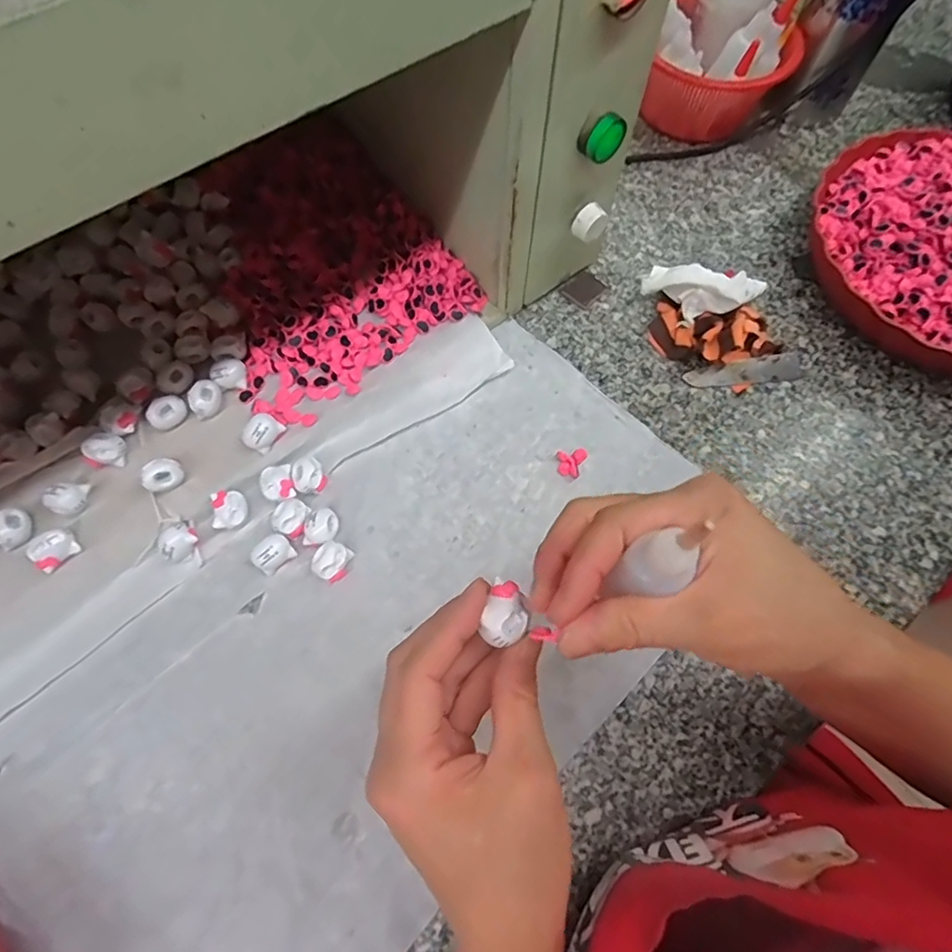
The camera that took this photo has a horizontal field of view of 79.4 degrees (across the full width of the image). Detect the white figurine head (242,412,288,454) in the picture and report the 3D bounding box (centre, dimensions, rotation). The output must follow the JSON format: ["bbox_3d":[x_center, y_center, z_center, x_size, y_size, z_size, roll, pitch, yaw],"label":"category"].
[{"bbox_3d":[-0.149,-0.030,0.401,0.018,0.021,0.026,35,71,12],"label":"white figurine head"}]

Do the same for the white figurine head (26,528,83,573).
[{"bbox_3d":[-0.269,0.047,0.365,0.026,0.017,0.018,-36,73,-15],"label":"white figurine head"}]

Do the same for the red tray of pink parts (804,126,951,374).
[{"bbox_3d":[0.395,-0.180,0.475,0.238,0.059,0.234,40,72,13],"label":"red tray of pink parts"}]

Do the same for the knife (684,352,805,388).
[{"bbox_3d":[0.216,-0.082,0.456,0.100,0.009,0.021,-10,87,-5],"label":"knife"}]

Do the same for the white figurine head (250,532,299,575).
[{"bbox_3d":[-0.136,0.052,0.383,0.025,0.017,0.018,-35,73,-15],"label":"white figurine head"}]

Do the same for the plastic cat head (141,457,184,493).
[{"bbox_3d":[-0.209,0.000,0.386,0.023,0.019,0.018,-21,70,-10],"label":"plastic cat head"}]

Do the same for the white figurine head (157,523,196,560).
[{"bbox_3d":[-0.196,0.045,0.381,0.019,0.021,0.023,33,70,11],"label":"white figurine head"}]

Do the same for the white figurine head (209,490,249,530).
[{"bbox_3d":[-0.168,0.023,0.392,0.022,0.013,0.025,-13,69,-7],"label":"white figurine head"}]

